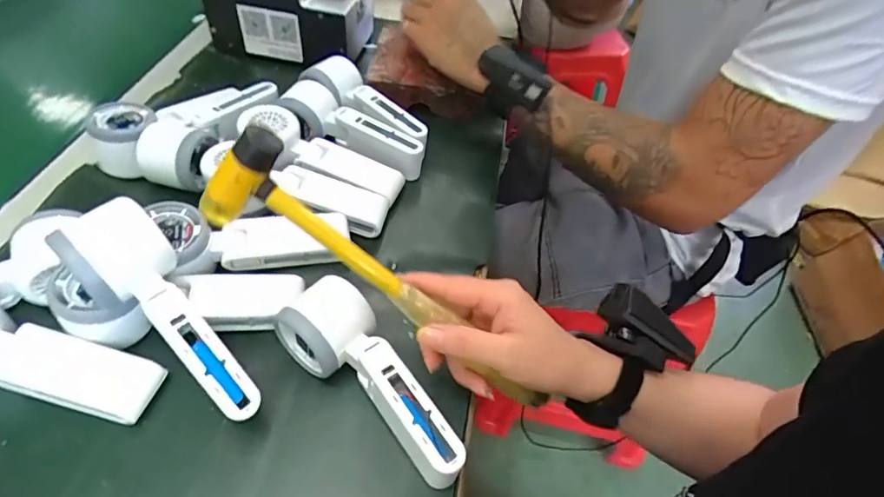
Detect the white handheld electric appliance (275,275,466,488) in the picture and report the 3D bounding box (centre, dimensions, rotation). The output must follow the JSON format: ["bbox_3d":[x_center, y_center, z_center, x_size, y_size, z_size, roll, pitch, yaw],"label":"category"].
[{"bbox_3d":[-0.046,0.087,0.349,0.169,0.054,0.056,34,54,22],"label":"white handheld electric appliance"}]

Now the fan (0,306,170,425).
[{"bbox_3d":[-0.285,0.074,0.334,0.183,0.041,0.060,21,51,-5],"label":"fan"}]

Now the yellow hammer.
[{"bbox_3d":[-0.029,0.029,0.316,0.253,0.058,0.032,39,50,-17],"label":"yellow hammer"}]

